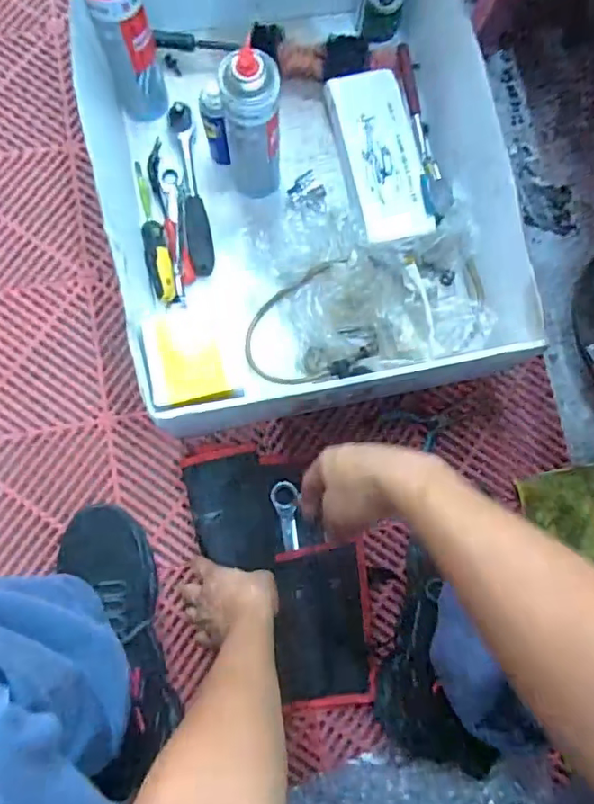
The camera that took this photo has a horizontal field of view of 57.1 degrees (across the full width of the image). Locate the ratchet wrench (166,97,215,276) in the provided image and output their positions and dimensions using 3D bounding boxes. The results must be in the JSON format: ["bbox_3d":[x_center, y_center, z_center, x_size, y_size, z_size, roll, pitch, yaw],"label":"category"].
[{"bbox_3d":[-0.141,-0.283,0.736,0.033,0.041,0.235,-10,81,-5],"label":"ratchet wrench"}]

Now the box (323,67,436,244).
[{"bbox_3d":[0.111,-0.326,0.727,0.092,0.028,0.239,-13,82,-5],"label":"box"}]

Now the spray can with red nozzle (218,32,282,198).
[{"bbox_3d":[-0.052,-0.328,0.646,0.072,0.207,0.065,-1,81,-3],"label":"spray can with red nozzle"}]

